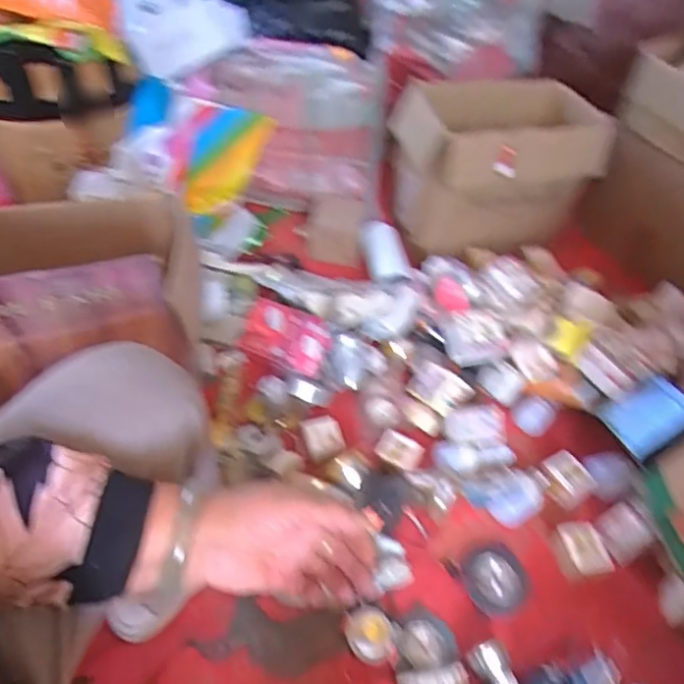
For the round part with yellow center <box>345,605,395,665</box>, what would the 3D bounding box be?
[{"bbox_3d":[0.037,0.377,0.726,0.063,0.014,0.063,13,56,-21],"label":"round part with yellow center"}]

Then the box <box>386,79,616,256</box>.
[{"bbox_3d":[0.314,-0.378,1.222,0.383,0.264,0.262,-8,49,-12],"label":"box"}]

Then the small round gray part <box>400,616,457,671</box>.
[{"bbox_3d":[0.111,0.396,0.741,0.067,0.031,0.060,-12,50,-15],"label":"small round gray part"}]

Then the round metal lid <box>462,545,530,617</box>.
[{"bbox_3d":[0.217,0.335,0.804,0.081,0.030,0.089,2,48,-3],"label":"round metal lid"}]

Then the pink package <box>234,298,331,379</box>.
[{"bbox_3d":[-0.103,-0.011,1.007,0.160,0.052,0.095,24,50,16],"label":"pink package"}]

